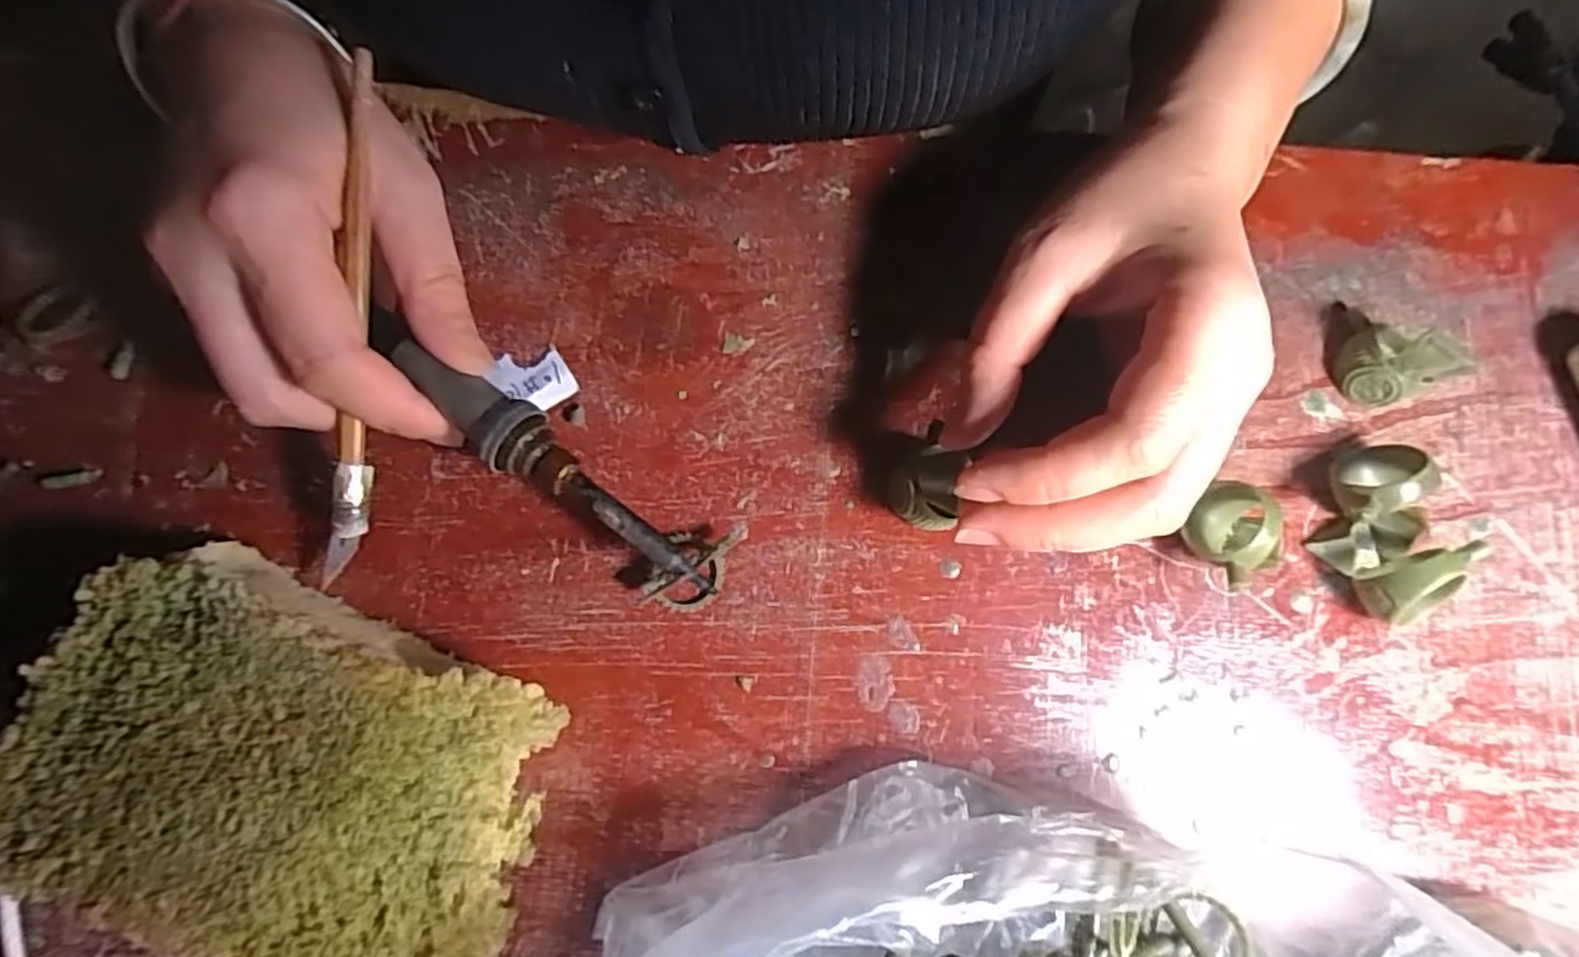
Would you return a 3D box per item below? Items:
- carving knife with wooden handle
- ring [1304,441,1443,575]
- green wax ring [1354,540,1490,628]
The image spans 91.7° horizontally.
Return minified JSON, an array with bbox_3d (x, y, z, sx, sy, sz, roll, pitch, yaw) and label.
[{"bbox_3d":[-0.131,-0.044,0.229,0.010,0.010,0.157,8,98,2],"label":"carving knife with wooden handle"},{"bbox_3d":[0.185,0.009,0.244,0.031,0.026,0.036,-17,78,-3],"label":"ring"},{"bbox_3d":[0.194,0.031,0.239,0.034,0.028,0.014,-26,79,-5],"label":"green wax ring"}]

